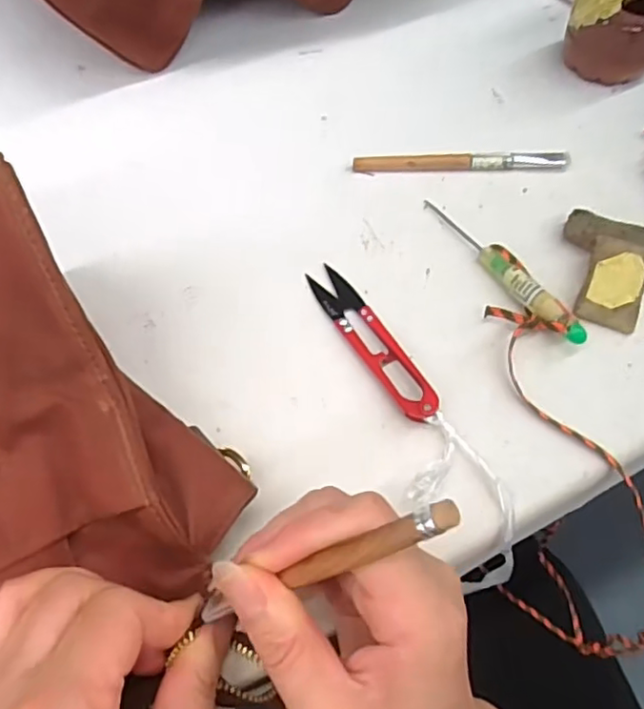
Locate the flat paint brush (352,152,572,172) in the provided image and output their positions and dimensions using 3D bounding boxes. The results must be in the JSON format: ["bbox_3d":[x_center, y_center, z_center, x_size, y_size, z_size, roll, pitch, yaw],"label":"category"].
[{"bbox_3d":[0.083,-0.114,0.363,0.126,0.008,0.009,-1,62,0],"label":"flat paint brush"}]

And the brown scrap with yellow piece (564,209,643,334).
[{"bbox_3d":[0.152,-0.045,0.319,0.051,0.015,0.064,16,63,9],"label":"brown scrap with yellow piece"}]

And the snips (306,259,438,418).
[{"bbox_3d":[0.025,-0.008,0.304,0.020,0.011,0.099,-29,65,-14],"label":"snips"}]

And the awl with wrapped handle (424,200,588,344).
[{"bbox_3d":[0.095,-0.049,0.322,0.016,0.016,0.115,-27,65,-13],"label":"awl with wrapped handle"}]

